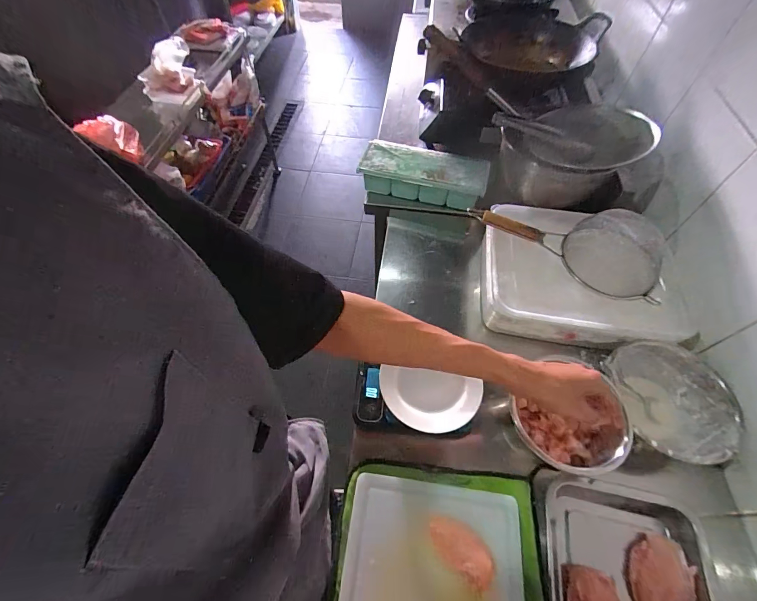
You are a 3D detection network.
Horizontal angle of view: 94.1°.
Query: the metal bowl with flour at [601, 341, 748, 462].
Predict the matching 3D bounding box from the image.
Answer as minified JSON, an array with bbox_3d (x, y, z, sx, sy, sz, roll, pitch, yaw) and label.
[{"bbox_3d":[0.461,0.170,0.584,0.179,0.082,0.188,1,57,1],"label":"metal bowl with flour"}]

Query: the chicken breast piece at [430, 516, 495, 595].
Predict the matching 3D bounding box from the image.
[{"bbox_3d":[0.115,0.341,0.483,0.097,0.014,0.053,37,64,21],"label":"chicken breast piece"}]

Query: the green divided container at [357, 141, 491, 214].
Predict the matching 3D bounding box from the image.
[{"bbox_3d":[0.110,-0.302,0.880,0.304,0.096,0.133,13,58,8],"label":"green divided container"}]

